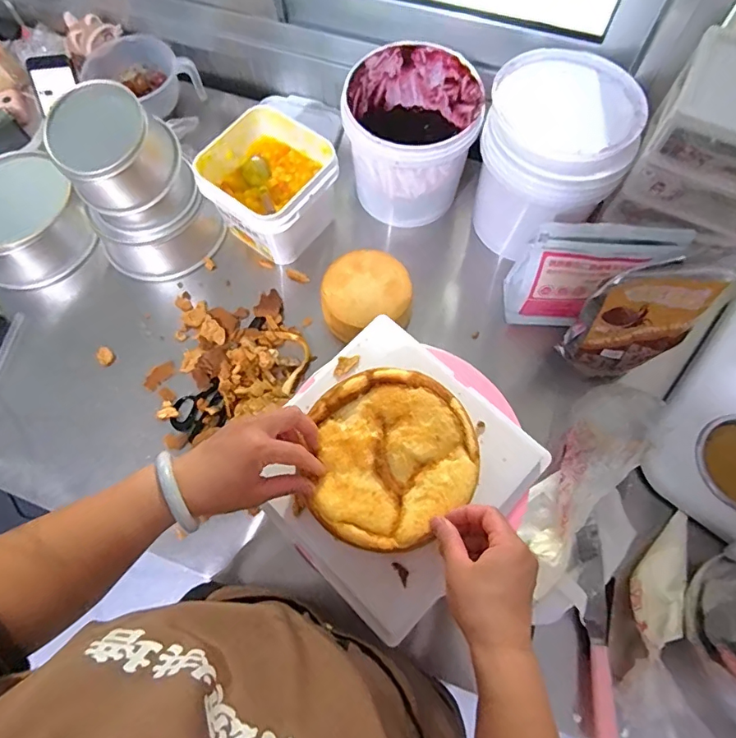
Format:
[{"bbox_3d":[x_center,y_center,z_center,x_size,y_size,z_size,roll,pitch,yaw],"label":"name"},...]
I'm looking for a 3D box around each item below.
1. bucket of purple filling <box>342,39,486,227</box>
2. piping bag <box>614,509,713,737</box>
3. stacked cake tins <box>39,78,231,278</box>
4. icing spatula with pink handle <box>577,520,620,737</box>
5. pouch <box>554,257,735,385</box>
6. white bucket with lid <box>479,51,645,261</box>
[{"bbox_3d":[0.065,-0.350,0.769,0.188,0.192,0.193,0,70,1],"label":"bucket of purple filling"},{"bbox_3d":[0.351,0.304,0.570,0.095,0.066,0.273,8,70,4],"label":"piping bag"},{"bbox_3d":[-0.343,-0.261,0.727,0.174,0.224,0.164,0,70,1],"label":"stacked cake tins"},{"bbox_3d":[0.277,0.314,0.586,0.031,0.023,0.246,3,70,2],"label":"icing spatula with pink handle"},{"bbox_3d":[0.337,-0.057,0.622,0.147,0.234,0.072,1,70,2],"label":"pouch"},{"bbox_3d":[0.270,-0.317,0.749,0.194,0.224,0.190,0,70,1],"label":"white bucket with lid"}]

